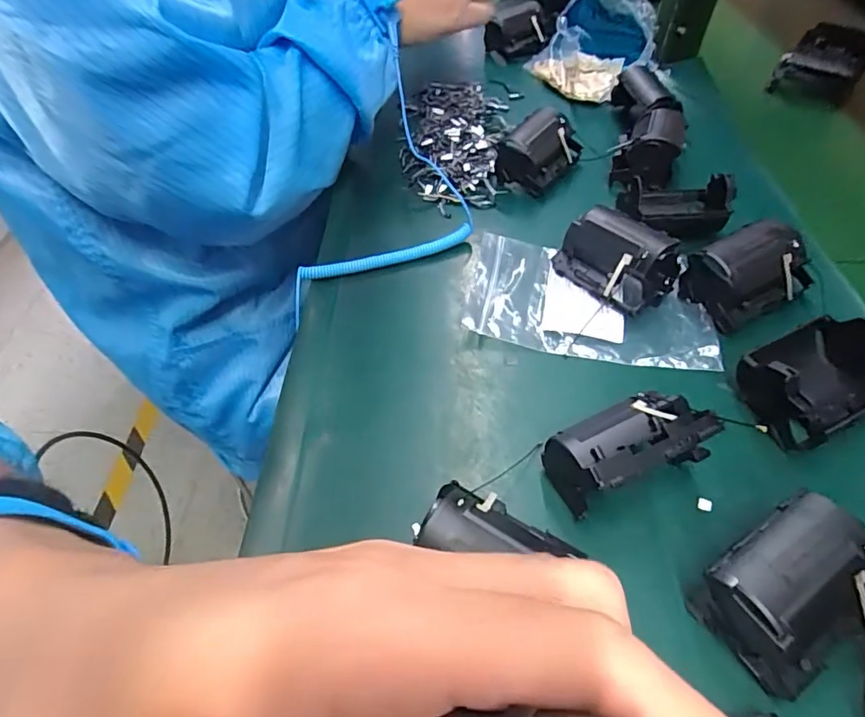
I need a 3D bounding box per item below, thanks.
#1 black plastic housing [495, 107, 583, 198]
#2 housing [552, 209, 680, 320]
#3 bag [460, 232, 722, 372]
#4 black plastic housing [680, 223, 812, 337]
[{"bbox_3d":[0.089,-0.175,0.428,0.048,0.041,0.073,28,58,24],"label":"black plastic housing"},{"bbox_3d":[0.122,-0.068,0.341,0.046,0.039,0.069,-34,56,-21],"label":"housing"},{"bbox_3d":[0.101,-0.042,0.339,0.155,0.014,0.095,9,52,11],"label":"bag"},{"bbox_3d":[0.200,-0.054,0.325,0.064,0.038,0.044,-22,53,-13],"label":"black plastic housing"}]

